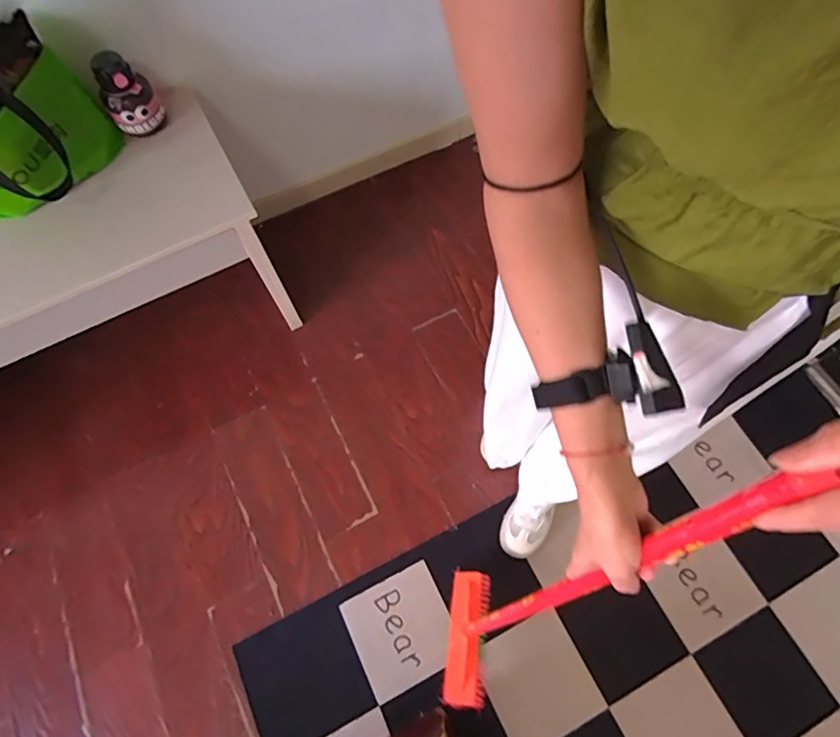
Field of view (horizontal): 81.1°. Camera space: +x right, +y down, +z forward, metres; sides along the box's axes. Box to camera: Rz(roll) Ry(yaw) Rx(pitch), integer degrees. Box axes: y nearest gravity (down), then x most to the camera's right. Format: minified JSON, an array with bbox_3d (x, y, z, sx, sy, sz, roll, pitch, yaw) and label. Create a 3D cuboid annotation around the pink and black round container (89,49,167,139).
[{"bbox_3d":[-0.599,-0.554,1.004,0.100,0.141,0.074,-38,72,-13],"label":"pink and black round container"}]

